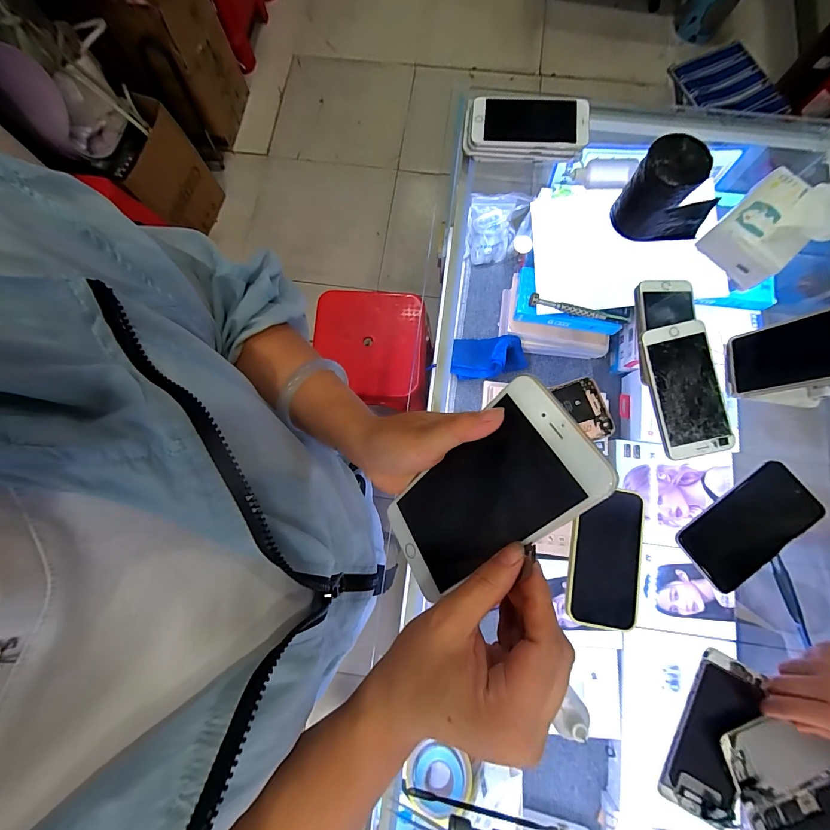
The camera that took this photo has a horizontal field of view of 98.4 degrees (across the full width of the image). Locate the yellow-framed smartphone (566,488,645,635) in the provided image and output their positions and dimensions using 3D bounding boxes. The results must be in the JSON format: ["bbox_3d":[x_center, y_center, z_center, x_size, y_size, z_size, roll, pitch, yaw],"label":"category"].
[{"bbox_3d":[0.211,0.157,0.398,0.073,0.011,0.146,12,80,3],"label":"yellow-framed smartphone"}]

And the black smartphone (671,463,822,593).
[{"bbox_3d":[0.377,0.123,0.403,0.154,0.013,0.074,-33,81,-5],"label":"black smartphone"}]

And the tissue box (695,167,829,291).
[{"bbox_3d":[0.440,-0.233,0.432,0.127,0.078,0.106,-40,81,-6],"label":"tissue box"}]

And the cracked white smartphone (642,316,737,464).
[{"bbox_3d":[0.318,-0.029,0.420,0.075,0.008,0.154,-14,89,3],"label":"cracked white smartphone"}]

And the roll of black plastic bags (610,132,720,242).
[{"bbox_3d":[0.311,-0.263,0.438,0.104,0.096,0.062,38,82,7],"label":"roll of black plastic bags"}]

